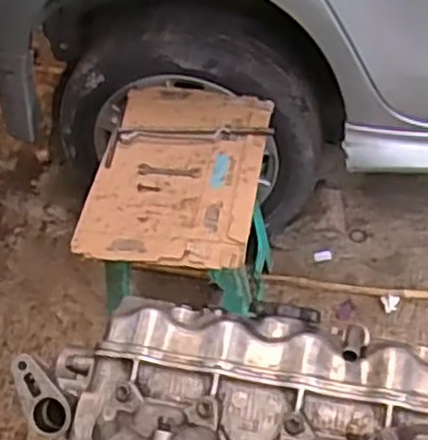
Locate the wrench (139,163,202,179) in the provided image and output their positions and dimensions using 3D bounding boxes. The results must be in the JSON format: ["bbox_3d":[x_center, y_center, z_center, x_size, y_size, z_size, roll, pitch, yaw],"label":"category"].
[{"bbox_3d":[-0.080,-0.087,1.339,0.112,0.007,0.027,0,47,11],"label":"wrench"}]

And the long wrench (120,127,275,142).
[{"bbox_3d":[-0.033,-0.163,1.391,0.285,0.015,0.039,-2,46,8],"label":"long wrench"}]

